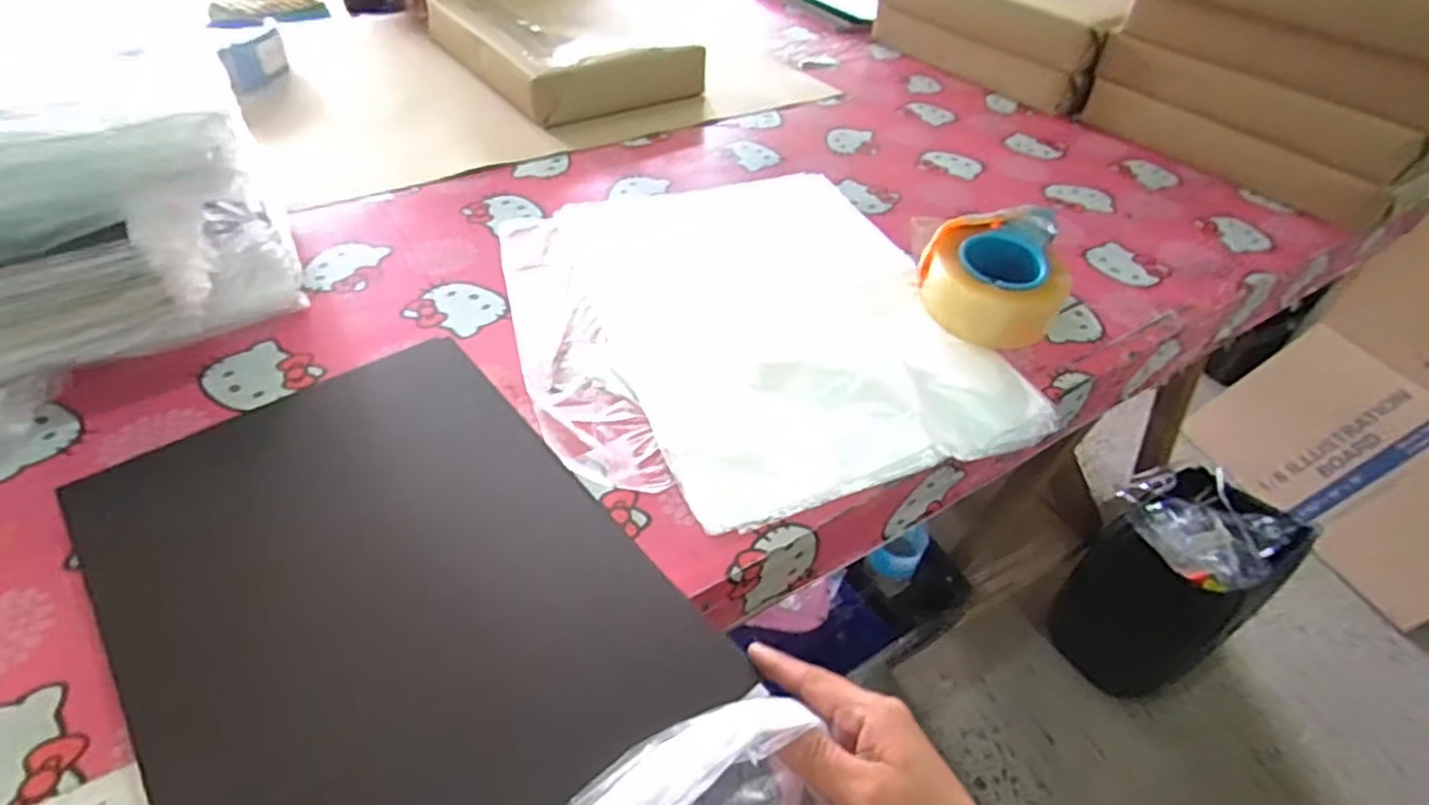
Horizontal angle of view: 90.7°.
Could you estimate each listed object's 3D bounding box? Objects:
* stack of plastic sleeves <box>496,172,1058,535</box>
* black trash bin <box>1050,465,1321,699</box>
[{"bbox_3d":[0.022,-0.095,0.652,0.389,0.020,0.450,-14,47,-19],"label":"stack of plastic sleeves"},{"bbox_3d":[0.802,0.328,1.270,0.280,0.339,0.239,-28,52,-29],"label":"black trash bin"}]

